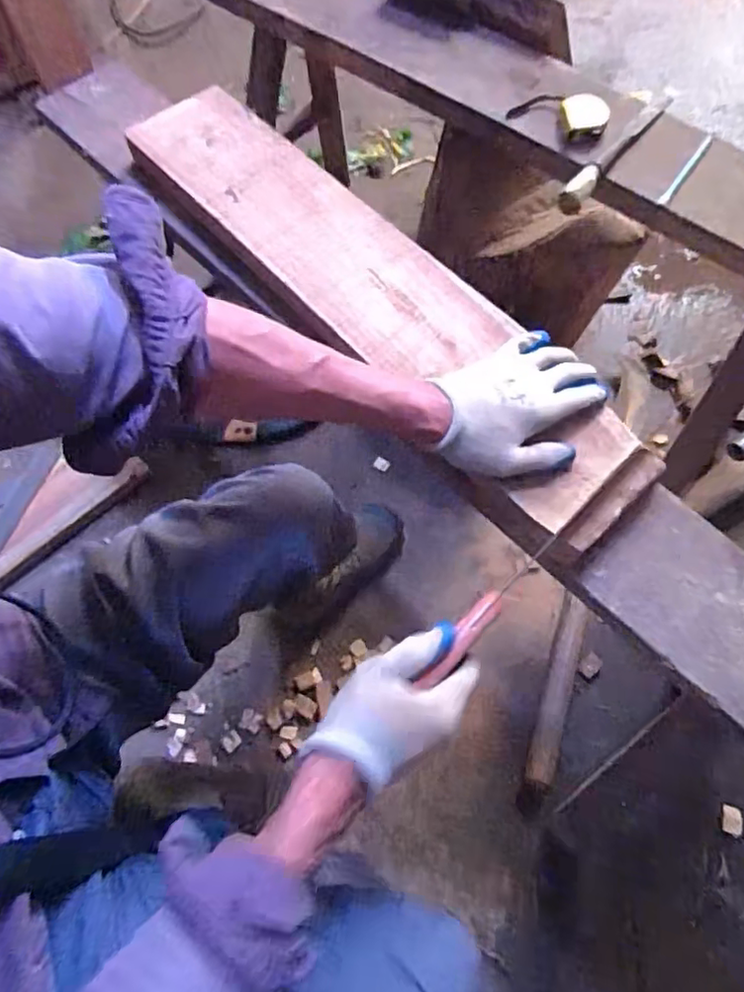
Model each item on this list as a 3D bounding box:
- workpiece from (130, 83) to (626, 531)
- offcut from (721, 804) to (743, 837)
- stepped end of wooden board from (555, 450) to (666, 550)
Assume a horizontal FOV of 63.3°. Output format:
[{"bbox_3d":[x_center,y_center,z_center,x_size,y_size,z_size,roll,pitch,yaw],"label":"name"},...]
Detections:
[{"bbox_3d":[-0.026,-0.232,0.619,0.138,0.022,0.654,-39,72,-17],"label":"workpiece"},{"bbox_3d":[0.514,0.462,0.860,0.027,0.006,0.037,17,66,8],"label":"offcut"},{"bbox_3d":[0.206,0.002,0.517,0.125,0.013,0.026,-40,72,-15],"label":"stepped end of wooden board"}]

